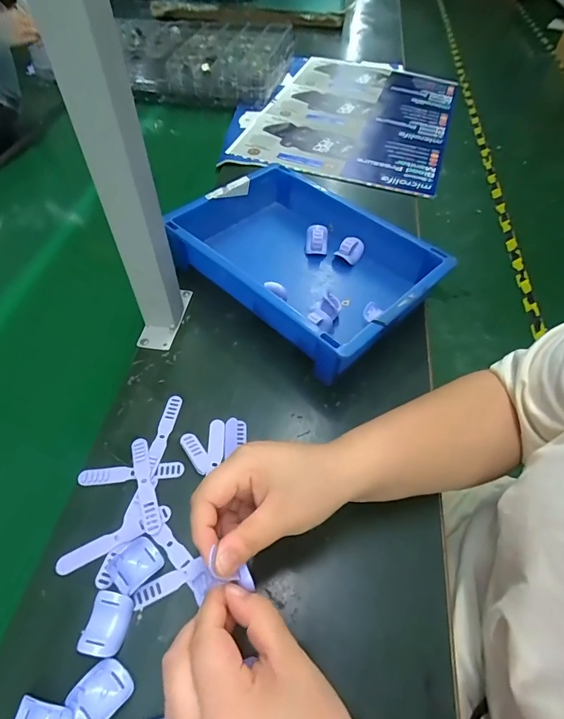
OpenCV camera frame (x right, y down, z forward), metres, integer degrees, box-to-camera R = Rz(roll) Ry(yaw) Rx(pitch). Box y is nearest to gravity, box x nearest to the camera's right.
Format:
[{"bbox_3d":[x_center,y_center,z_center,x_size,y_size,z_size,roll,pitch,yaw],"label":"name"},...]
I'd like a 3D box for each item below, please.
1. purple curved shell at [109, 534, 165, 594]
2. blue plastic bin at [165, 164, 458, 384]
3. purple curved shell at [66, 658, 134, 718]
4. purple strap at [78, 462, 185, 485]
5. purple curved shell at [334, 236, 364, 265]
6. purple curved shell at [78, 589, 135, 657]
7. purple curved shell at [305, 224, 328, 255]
[{"bbox_3d":[-0.118,0.164,0.331,0.033,0.013,0.037,36,60,24],"label":"purple curved shell"},{"bbox_3d":[0.028,-0.129,0.515,0.300,0.067,0.211,38,61,25],"label":"blue plastic bin"},{"bbox_3d":[-0.125,0.230,0.281,0.031,0.013,0.036,35,60,23],"label":"purple curved shell"},{"bbox_3d":[-0.139,0.105,0.377,0.093,0.007,0.015,-4,53,-3],"label":"purple strap"},{"bbox_3d":[0.090,-0.142,0.541,0.030,0.028,0.032,21,56,15],"label":"purple curved shell"},{"bbox_3d":[-0.128,0.196,0.304,0.029,0.018,0.038,9,53,6],"label":"purple curved shell"},{"bbox_3d":[0.047,-0.159,0.549,0.029,0.030,0.033,3,53,2],"label":"purple curved shell"}]

